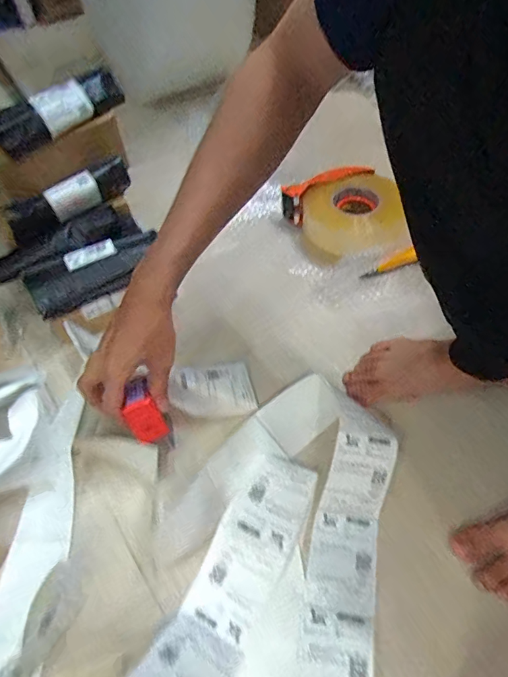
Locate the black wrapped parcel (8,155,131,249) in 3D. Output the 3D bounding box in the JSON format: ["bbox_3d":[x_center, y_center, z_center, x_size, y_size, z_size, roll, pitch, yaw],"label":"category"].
[{"bbox_3d":[-0.292,-0.224,0.700,0.208,0.063,0.043,-40,61,-21],"label":"black wrapped parcel"}]

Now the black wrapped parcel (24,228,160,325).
[{"bbox_3d":[-0.241,-0.108,0.676,0.209,0.042,0.074,-28,58,-14],"label":"black wrapped parcel"}]

